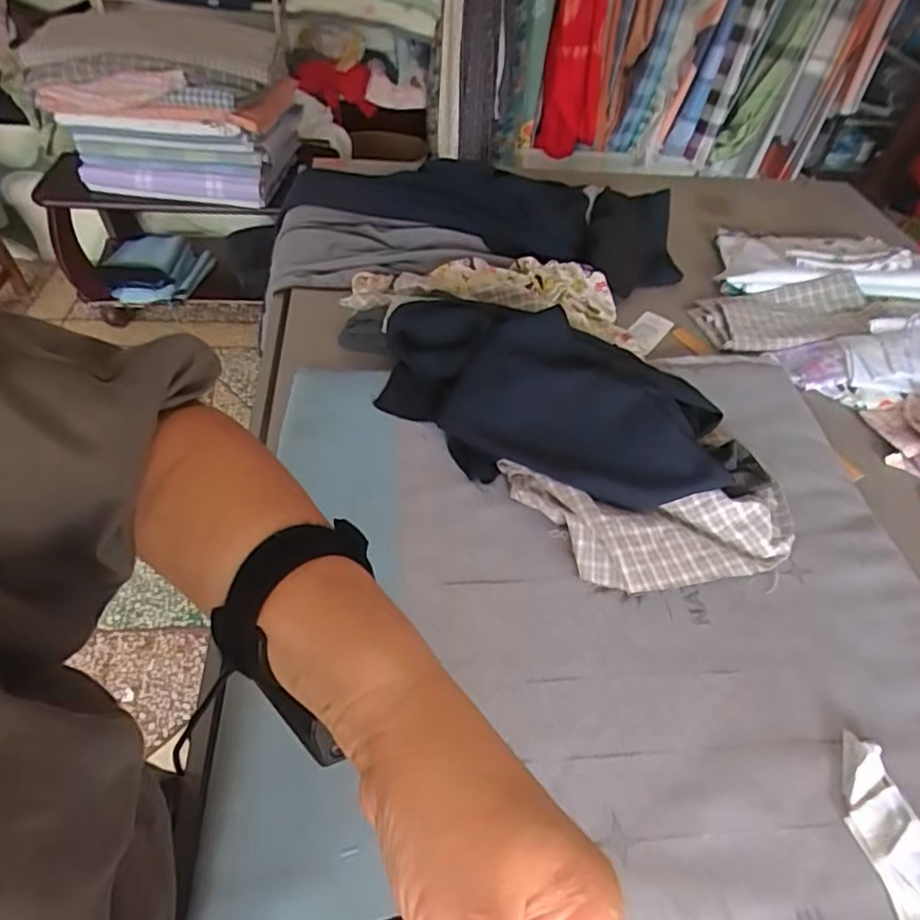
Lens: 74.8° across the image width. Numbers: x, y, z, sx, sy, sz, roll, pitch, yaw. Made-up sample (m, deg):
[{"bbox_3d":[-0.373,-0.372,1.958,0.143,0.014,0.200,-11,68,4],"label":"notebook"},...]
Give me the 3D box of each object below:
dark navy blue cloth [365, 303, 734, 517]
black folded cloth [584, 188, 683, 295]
[{"bbox_3d":[0.098,-0.079,0.700,0.399,0.098,0.216,11,48,3],"label":"dark navy blue cloth"},{"bbox_3d":[0.294,-0.380,1.033,0.184,0.019,0.219,4,70,-18],"label":"black folded cloth"}]

